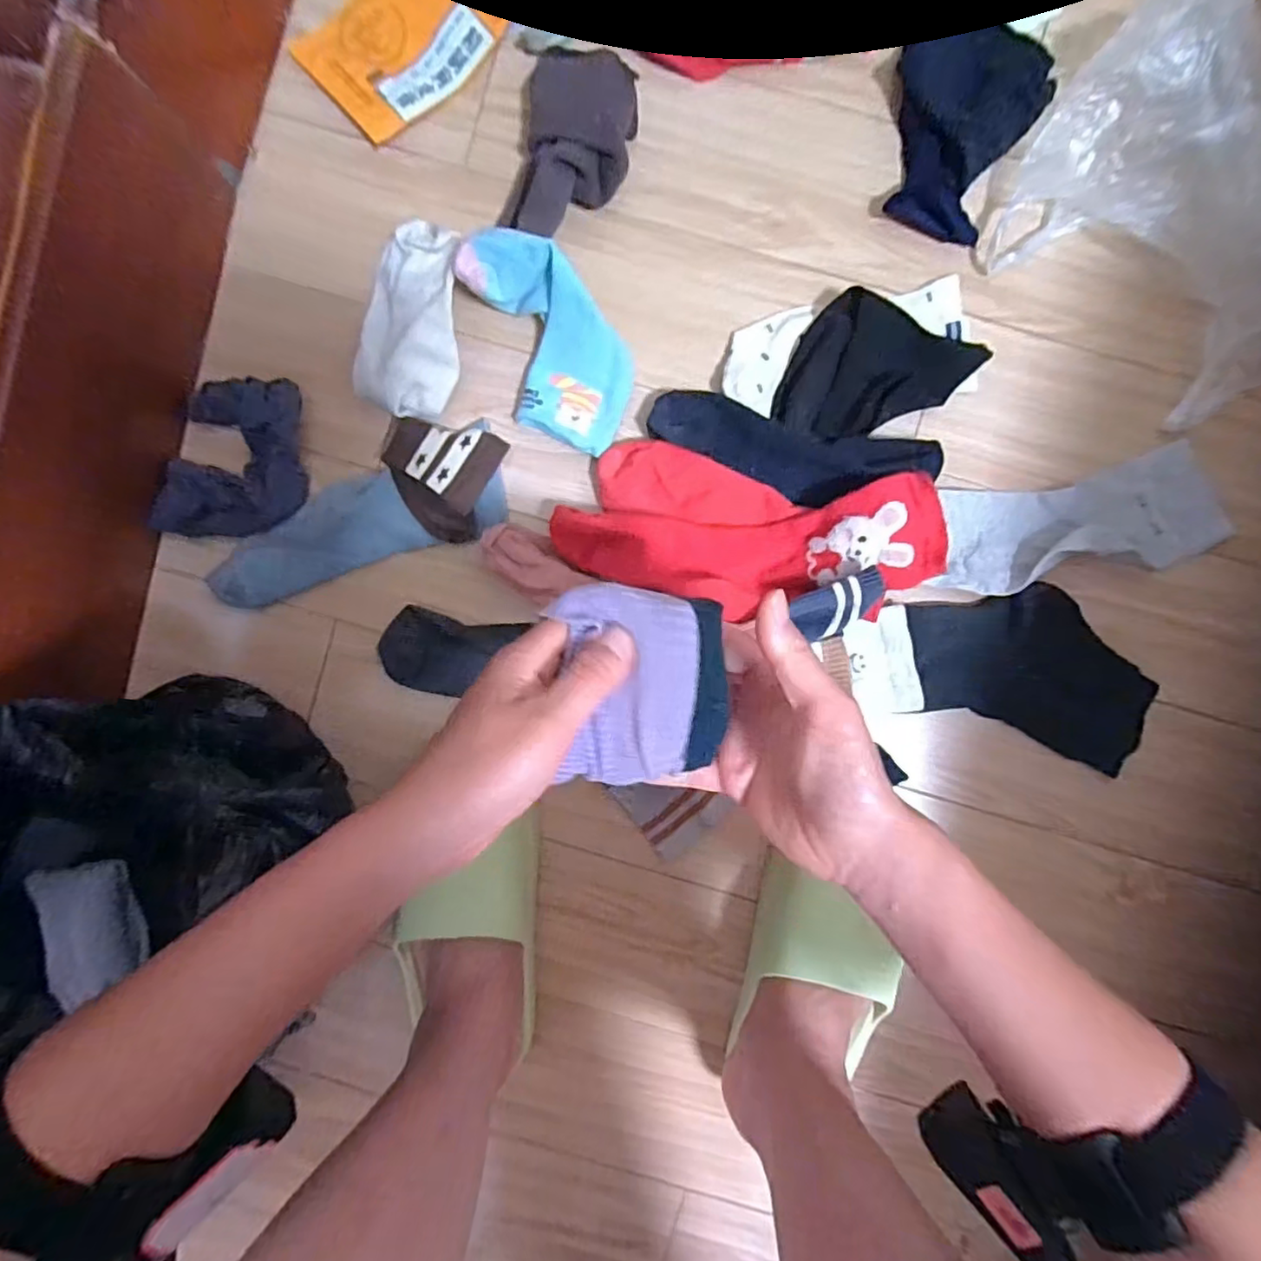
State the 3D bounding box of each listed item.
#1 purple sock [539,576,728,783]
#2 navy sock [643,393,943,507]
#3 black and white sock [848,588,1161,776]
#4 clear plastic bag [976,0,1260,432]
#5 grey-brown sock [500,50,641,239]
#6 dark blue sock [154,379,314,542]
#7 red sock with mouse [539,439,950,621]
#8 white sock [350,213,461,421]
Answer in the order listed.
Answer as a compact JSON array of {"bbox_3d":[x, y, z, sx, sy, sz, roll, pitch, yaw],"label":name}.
[{"bbox_3d":[0.006,0.025,0.292,0.079,0.022,0.094,-6,92,2],"label":"purple sock"},{"bbox_3d":[0.118,-0.133,0.465,0.209,0.036,0.063,14,92,1],"label":"navy sock"},{"bbox_3d":[0.290,0.025,0.479,0.233,0.010,0.118,14,92,1],"label":"black and white sock"},{"bbox_3d":[0.392,-0.296,0.435,0.223,0.077,0.196,30,92,1],"label":"clear plastic bag"},{"bbox_3d":[-0.041,-0.361,0.460,0.080,0.048,0.145,9,92,1],"label":"grey-brown sock"},{"bbox_3d":[-0.311,-0.133,0.479,0.107,0.021,0.118,-2,92,2],"label":"dark blue sock"},{"bbox_3d":[0.084,-0.071,0.459,0.277,0.056,0.118,10,92,1],"label":"red sock with mouse"},{"bbox_3d":[-0.165,-0.238,0.466,0.082,0.046,0.145,10,92,1],"label":"white sock"}]

